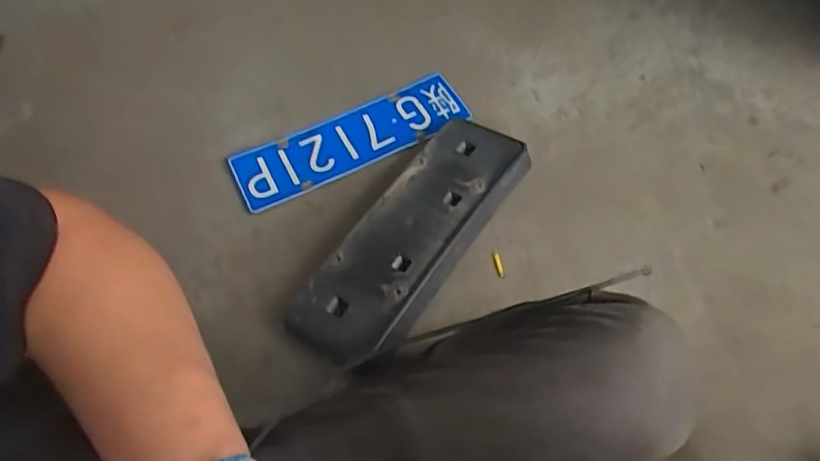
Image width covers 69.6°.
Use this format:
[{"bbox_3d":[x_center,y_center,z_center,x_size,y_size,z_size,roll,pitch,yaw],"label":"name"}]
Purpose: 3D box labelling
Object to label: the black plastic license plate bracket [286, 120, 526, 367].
[{"bbox_3d":[0.008,-0.002,0.921,0.168,0.078,0.465,29,64,21],"label":"black plastic license plate bracket"}]

